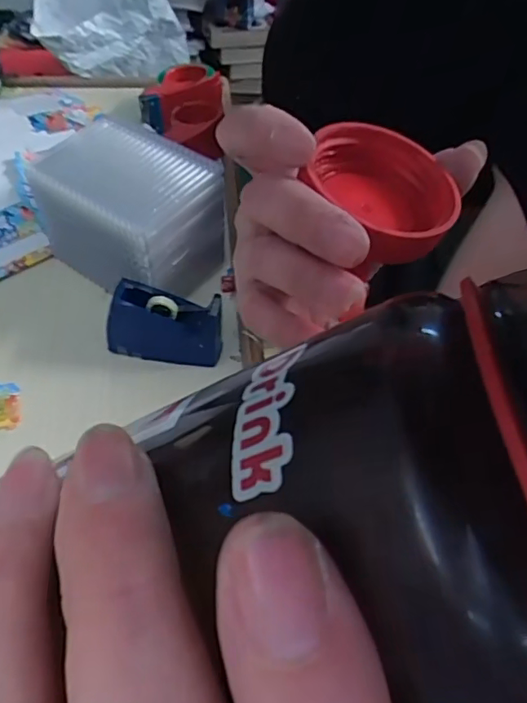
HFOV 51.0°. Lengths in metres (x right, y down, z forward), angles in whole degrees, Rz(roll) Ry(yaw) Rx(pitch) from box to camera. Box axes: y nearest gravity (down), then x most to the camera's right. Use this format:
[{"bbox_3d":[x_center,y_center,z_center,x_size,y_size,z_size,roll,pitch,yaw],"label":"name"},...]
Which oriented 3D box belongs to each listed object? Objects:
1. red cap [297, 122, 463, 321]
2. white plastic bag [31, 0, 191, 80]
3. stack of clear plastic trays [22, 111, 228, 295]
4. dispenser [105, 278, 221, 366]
[{"bbox_3d":[0.042,-0.057,0.192,0.052,0.021,0.057,3,50,-3],"label":"red cap"},{"bbox_3d":[-0.352,-0.786,1.288,0.339,0.246,0.223,-4,51,-8],"label":"white plastic bag"},{"bbox_3d":[-0.171,-0.171,0.722,0.192,0.167,0.146,32,55,20],"label":"stack of clear plastic trays"},{"bbox_3d":[-0.118,-0.030,0.671,0.137,0.088,0.047,9,50,3],"label":"dispenser"}]

